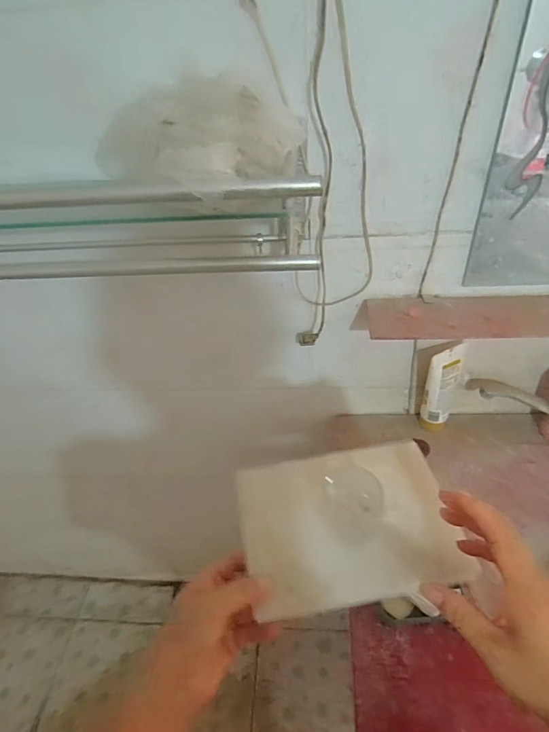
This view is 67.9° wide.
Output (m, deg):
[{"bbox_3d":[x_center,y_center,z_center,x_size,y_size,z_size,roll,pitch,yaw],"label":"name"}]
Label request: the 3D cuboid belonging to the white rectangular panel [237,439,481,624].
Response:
[{"bbox_3d":[0.068,0.144,0.383,0.189,0.012,0.136,-8,49,-6],"label":"white rectangular panel"}]

